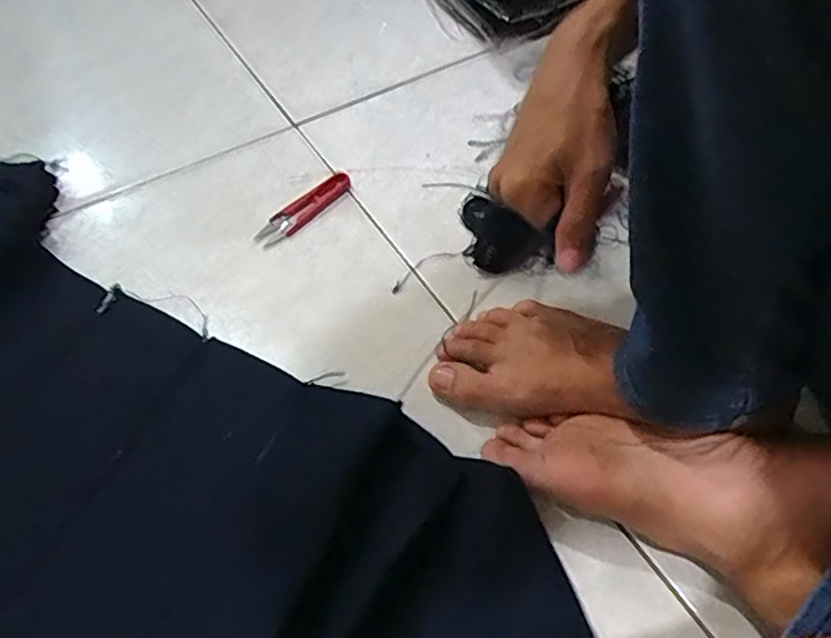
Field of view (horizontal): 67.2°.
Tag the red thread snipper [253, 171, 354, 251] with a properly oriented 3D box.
[{"bbox_3d":[-0.096,-0.096,0.546,0.026,0.006,0.101,39,63,21],"label":"red thread snipper"}]

